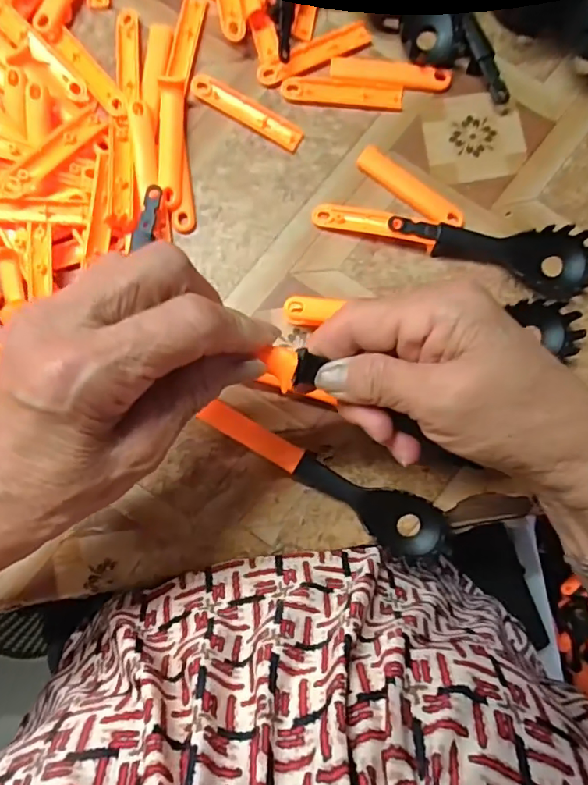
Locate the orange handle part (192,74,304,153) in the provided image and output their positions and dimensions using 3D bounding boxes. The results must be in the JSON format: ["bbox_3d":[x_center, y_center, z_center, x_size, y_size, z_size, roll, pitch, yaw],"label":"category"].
[{"bbox_3d":[-0.029,-0.177,0.327,0.076,0.004,0.017,32,83,-1],"label":"orange handle part"}]

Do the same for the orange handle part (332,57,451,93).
[{"bbox_3d":[0.061,-0.202,0.328,0.075,0.006,0.016,4,84,-4],"label":"orange handle part"}]

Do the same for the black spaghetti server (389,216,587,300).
[{"bbox_3d":[0.123,-0.086,0.314,0.123,0.020,0.041,12,84,-4],"label":"black spaghetti server"}]

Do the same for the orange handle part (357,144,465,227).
[{"bbox_3d":[0.073,-0.127,0.324,0.074,0.006,0.018,38,83,0],"label":"orange handle part"}]

